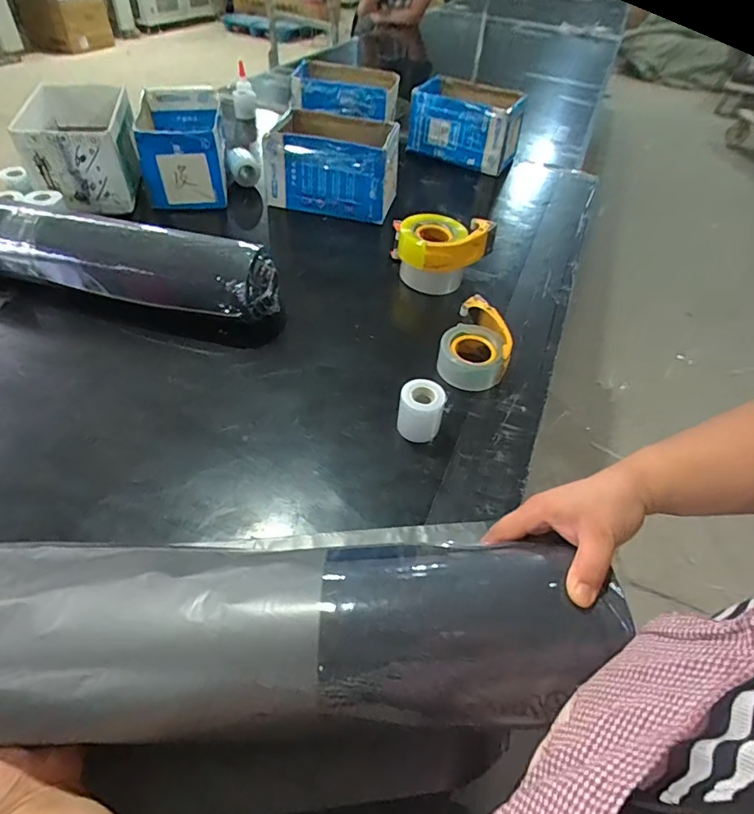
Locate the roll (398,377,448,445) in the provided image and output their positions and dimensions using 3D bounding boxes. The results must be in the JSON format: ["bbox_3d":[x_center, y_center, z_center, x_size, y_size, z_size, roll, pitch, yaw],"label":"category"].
[{"bbox_3d":[0.060,0.008,0.671,0.061,0.073,0.056,11,46,5],"label":"roll"}]

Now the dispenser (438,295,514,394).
[{"bbox_3d":[0.161,-0.099,0.778,0.108,0.066,0.156,15,47,10],"label":"dispenser"}]

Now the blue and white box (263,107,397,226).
[{"bbox_3d":[-0.095,-0.572,1.136,0.283,0.157,0.247,9,46,4],"label":"blue and white box"}]

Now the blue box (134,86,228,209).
[{"bbox_3d":[-0.451,-0.610,1.139,0.185,0.156,0.304,-7,47,-11],"label":"blue box"}]

